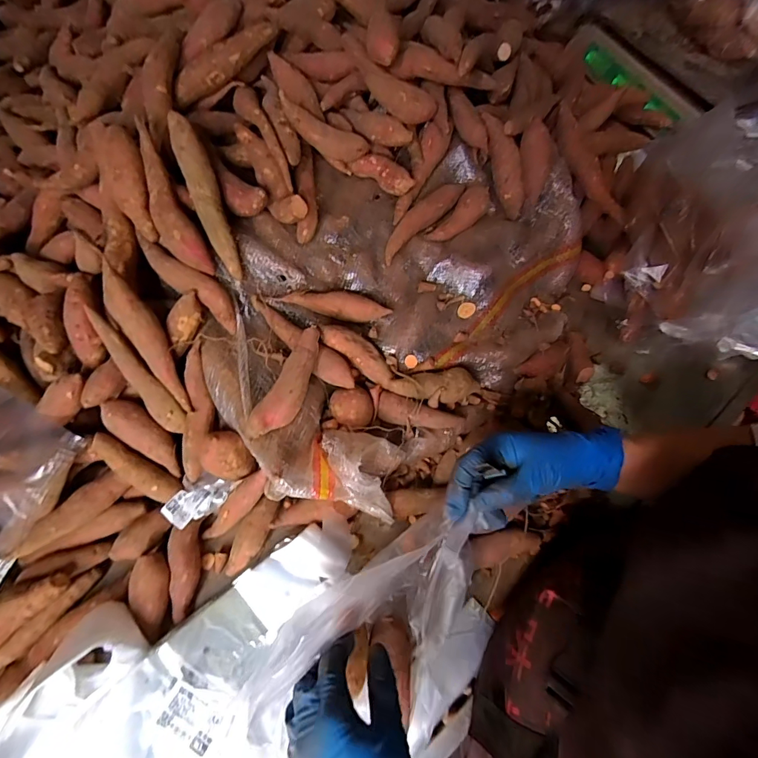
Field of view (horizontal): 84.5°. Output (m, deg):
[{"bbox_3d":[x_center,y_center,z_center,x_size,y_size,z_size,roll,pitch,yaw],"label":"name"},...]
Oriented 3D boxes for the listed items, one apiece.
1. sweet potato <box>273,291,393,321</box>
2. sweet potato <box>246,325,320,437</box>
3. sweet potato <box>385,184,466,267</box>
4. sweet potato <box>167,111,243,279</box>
[{"bbox_3d":[-0.050,-0.089,0.502,0.124,0.031,0.030,5,66,1],"label":"sweet potato"},{"bbox_3d":[-0.089,0.006,0.436,0.035,0.031,0.126,24,67,9],"label":"sweet potato"},{"bbox_3d":[0.059,-0.213,0.557,0.028,0.033,0.159,41,71,16],"label":"sweet potato"},{"bbox_3d":[-0.187,-0.197,0.451,0.032,0.026,0.175,-21,94,-11],"label":"sweet potato"}]

